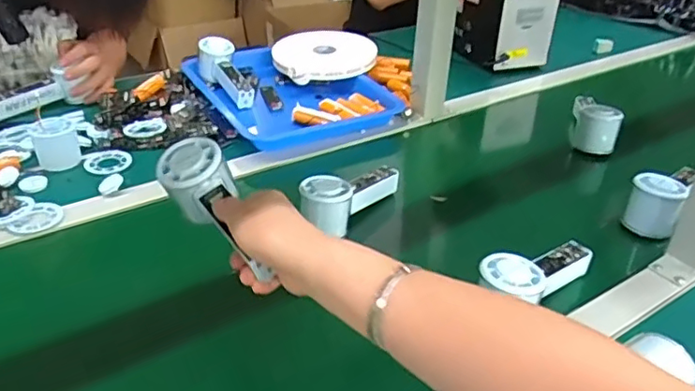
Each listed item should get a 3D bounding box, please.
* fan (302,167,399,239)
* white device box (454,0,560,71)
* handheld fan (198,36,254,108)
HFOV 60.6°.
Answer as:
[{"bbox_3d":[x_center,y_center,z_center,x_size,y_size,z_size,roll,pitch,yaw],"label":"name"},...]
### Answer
[{"bbox_3d":[0.004,-0.007,0.684,0.057,0.046,0.138,22,36,28],"label":"fan"},{"bbox_3d":[0.299,-0.327,1.116,0.118,0.144,0.142,-9,34,-18],"label":"white device box"},{"bbox_3d":[-0.192,-0.194,0.961,0.057,0.045,0.149,-20,62,-32],"label":"handheld fan"}]

